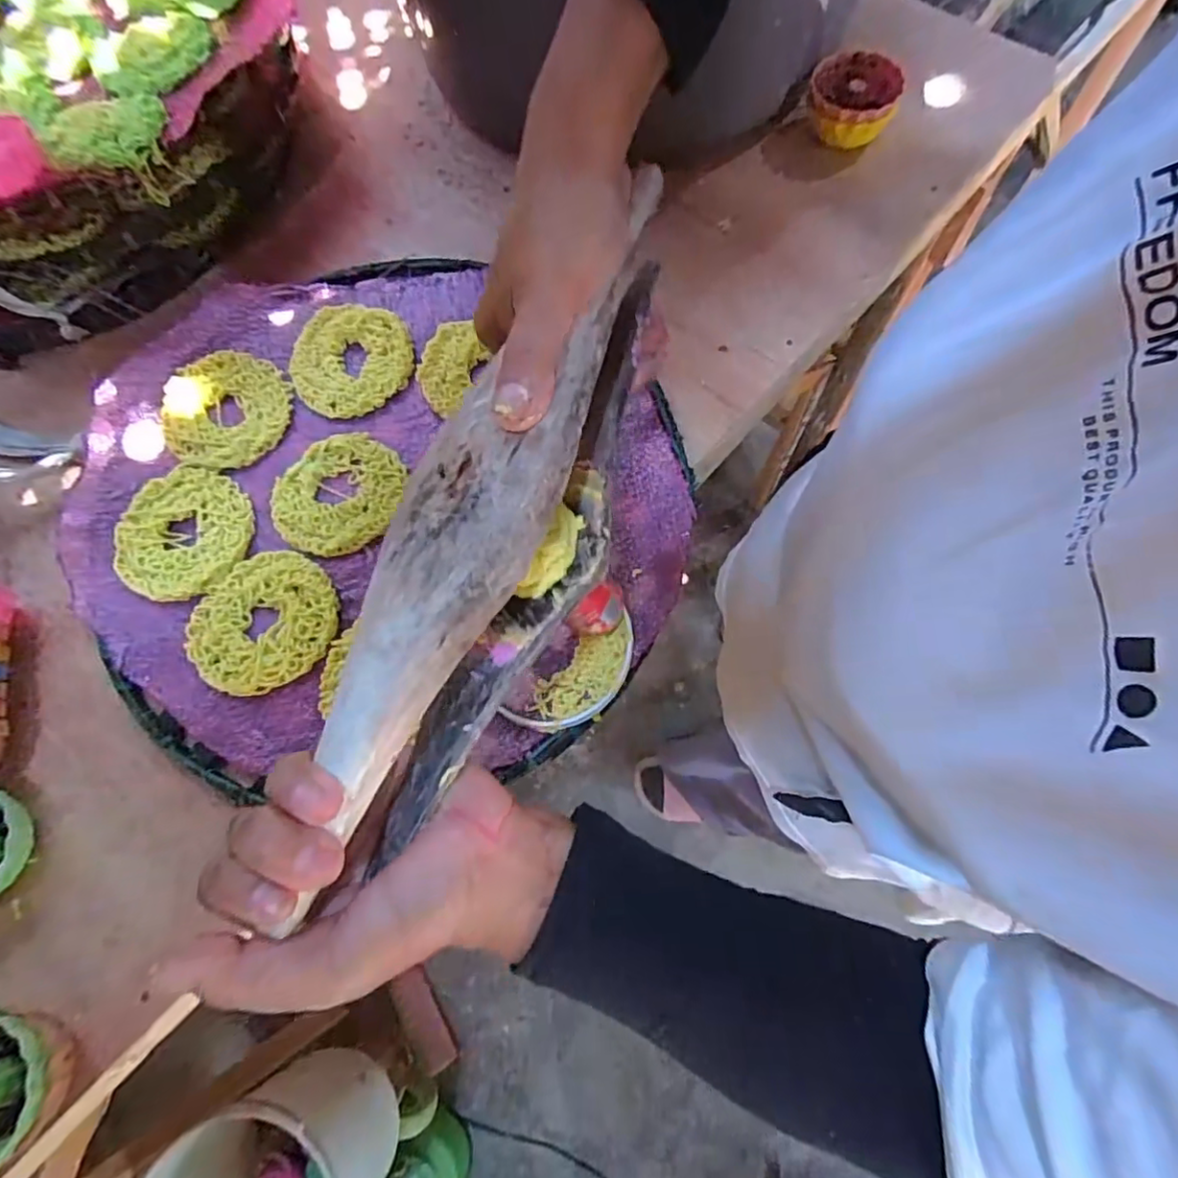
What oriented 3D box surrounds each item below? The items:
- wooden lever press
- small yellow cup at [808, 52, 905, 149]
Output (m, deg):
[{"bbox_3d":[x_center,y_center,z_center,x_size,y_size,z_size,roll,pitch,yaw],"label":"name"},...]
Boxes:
[{"bbox_3d":[-0.029,-0.034,0.240,0.073,0.055,0.262,24,79,6],"label":"wooden lever press"},{"bbox_3d":[0.184,-0.342,0.436,0.060,0.037,0.056,0,74,-1],"label":"small yellow cup"}]

